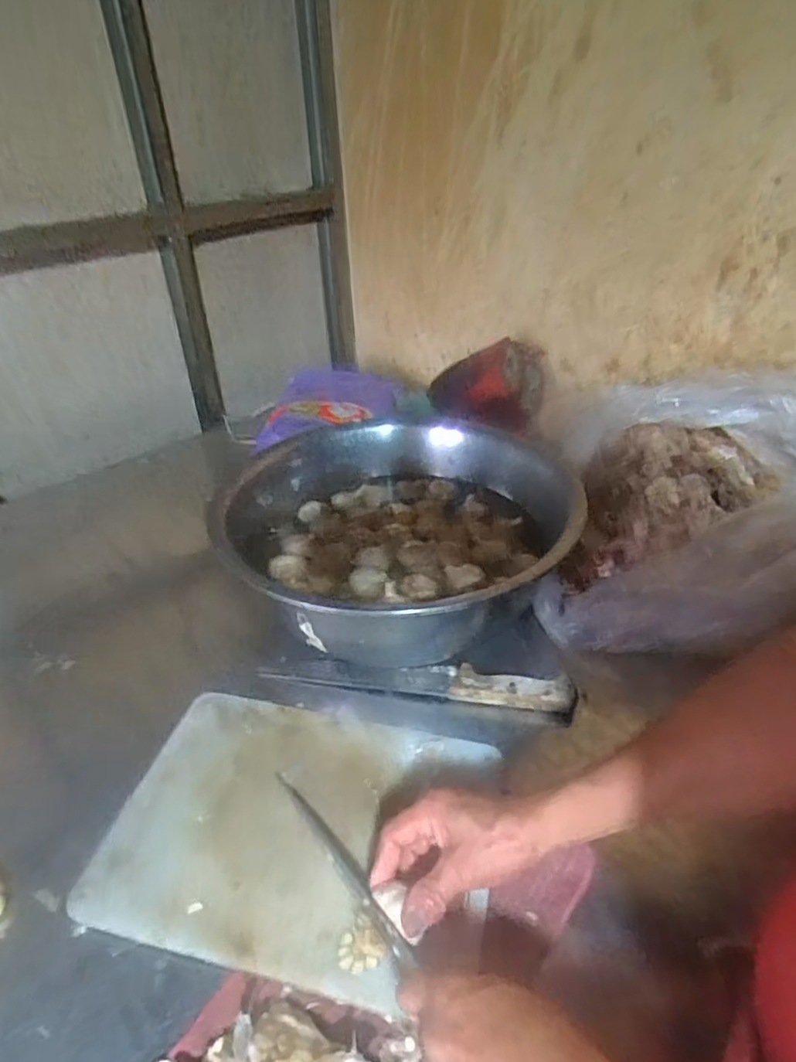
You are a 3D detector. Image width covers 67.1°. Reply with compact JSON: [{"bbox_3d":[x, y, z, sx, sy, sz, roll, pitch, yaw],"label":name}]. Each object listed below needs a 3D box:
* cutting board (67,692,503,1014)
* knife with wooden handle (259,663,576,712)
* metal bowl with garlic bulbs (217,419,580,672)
[{"bbox_3d":[-0.087,0.262,0.556,0.338,0.021,0.246,6,35,12],"label":"cutting board"},{"bbox_3d":[0.015,0.168,0.690,0.354,0.020,0.044,3,35,8],"label":"knife with wooden handle"},{"bbox_3d":[-0.018,-0.004,0.814,0.386,0.154,0.433,27,44,35],"label":"metal bowl with garlic bulbs"}]

